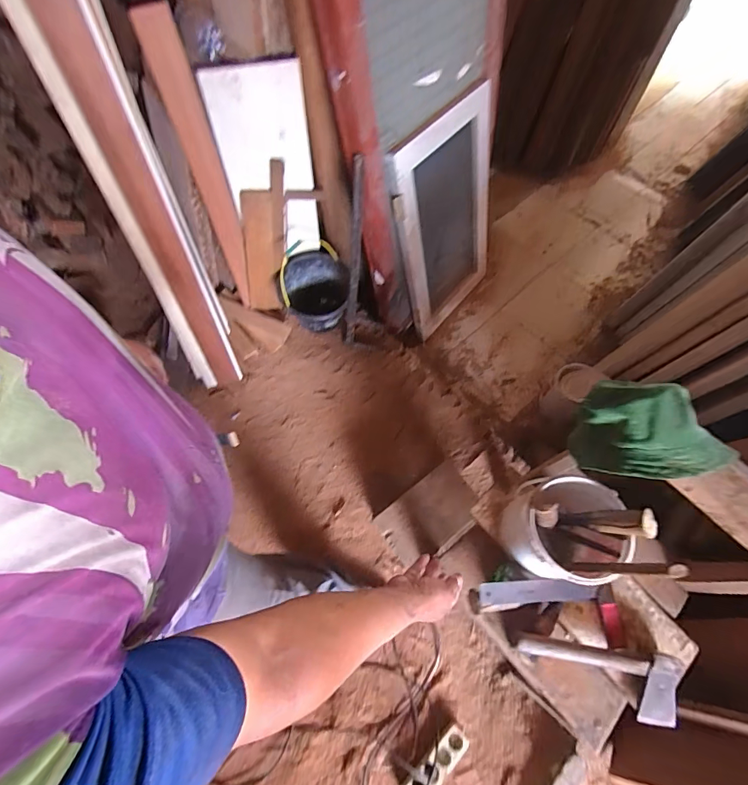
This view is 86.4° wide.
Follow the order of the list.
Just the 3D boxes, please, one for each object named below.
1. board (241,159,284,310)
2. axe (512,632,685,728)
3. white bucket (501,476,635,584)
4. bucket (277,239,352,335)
[{"bbox_3d":[-0.402,-0.544,1.460,0.139,0.543,0.030,2,45,-10],"label":"board"},{"bbox_3d":[0.435,0.535,0.731,0.279,0.049,0.117,7,64,4],"label":"axe"},{"bbox_3d":[0.355,0.267,0.777,0.190,0.197,0.195,0,64,0],"label":"white bucket"},{"bbox_3d":[-0.236,-0.386,1.564,0.280,0.267,0.281,0,64,0],"label":"bucket"}]

